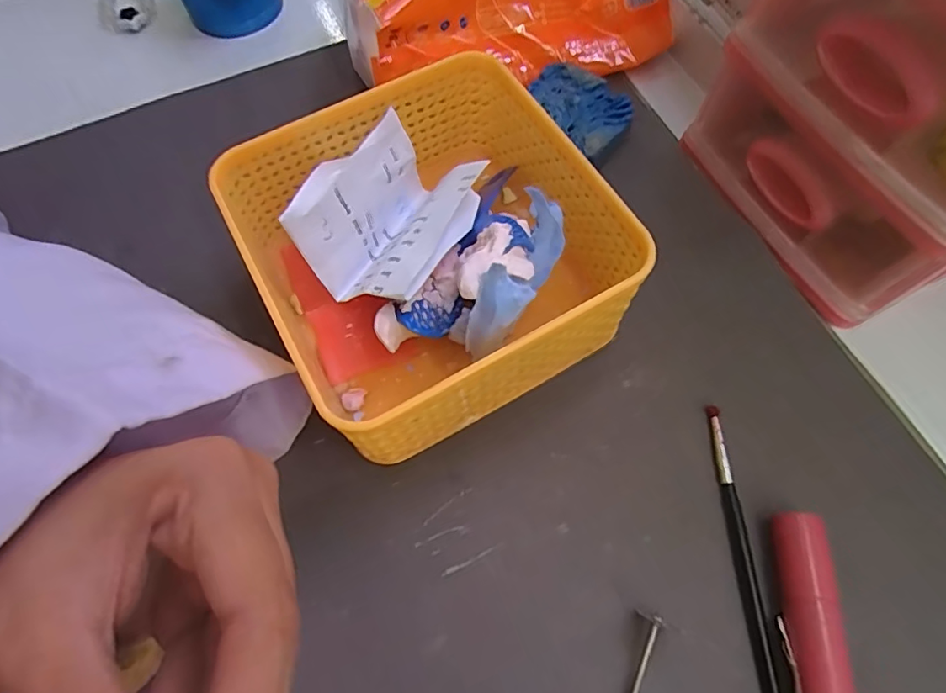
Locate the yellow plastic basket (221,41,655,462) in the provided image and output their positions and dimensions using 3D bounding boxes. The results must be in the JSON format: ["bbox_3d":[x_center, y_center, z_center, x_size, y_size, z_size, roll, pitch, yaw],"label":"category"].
[{"bbox_3d":[-0.018,-0.038,0.222,0.139,0.066,0.131,-27,69,-10],"label":"yellow plastic basket"}]

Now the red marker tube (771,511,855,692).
[{"bbox_3d":[0.117,0.112,0.181,0.017,0.016,0.104,3,67,2],"label":"red marker tube"}]

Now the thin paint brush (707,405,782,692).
[{"bbox_3d":[0.104,0.105,0.192,0.006,0.005,0.170,-2,67,0],"label":"thin paint brush"}]

